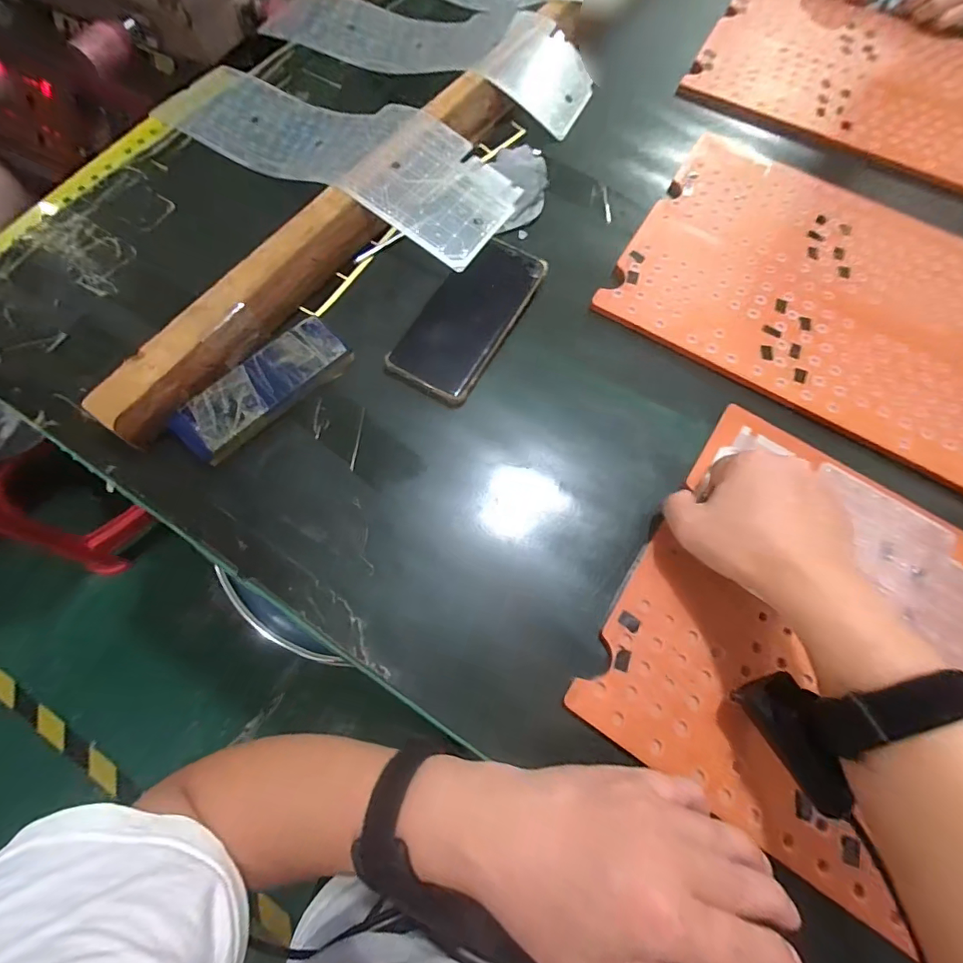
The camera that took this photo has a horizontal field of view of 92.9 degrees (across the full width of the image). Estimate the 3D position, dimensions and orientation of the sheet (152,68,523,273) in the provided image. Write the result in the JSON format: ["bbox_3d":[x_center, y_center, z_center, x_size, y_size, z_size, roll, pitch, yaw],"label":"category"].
[{"bbox_3d":[-0.152,-0.340,0.461,0.390,0.038,0.133,29,72,8],"label":"sheet"}]

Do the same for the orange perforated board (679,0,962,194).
[{"bbox_3d":[0.484,-0.478,0.543,0.417,0.007,0.278,27,72,8],"label":"orange perforated board"}]

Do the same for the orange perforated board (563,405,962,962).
[{"bbox_3d":[0.306,0.149,0.308,0.415,0.013,0.281,33,73,10],"label":"orange perforated board"}]

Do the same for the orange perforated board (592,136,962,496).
[{"bbox_3d":[0.355,-0.168,0.429,0.419,0.005,0.281,30,73,9],"label":"orange perforated board"}]

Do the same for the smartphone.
[{"bbox_3d":[-0.011,-0.147,0.406,0.077,0.018,0.165,29,72,8],"label":"smartphone"}]

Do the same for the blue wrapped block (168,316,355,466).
[{"bbox_3d":[-0.176,-0.075,0.373,0.143,0.022,0.053,-42,77,-14],"label":"blue wrapped block"}]

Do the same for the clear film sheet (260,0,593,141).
[{"bbox_3d":[-0.075,-0.512,0.526,0.414,0.036,0.149,19,71,5],"label":"clear film sheet"}]

